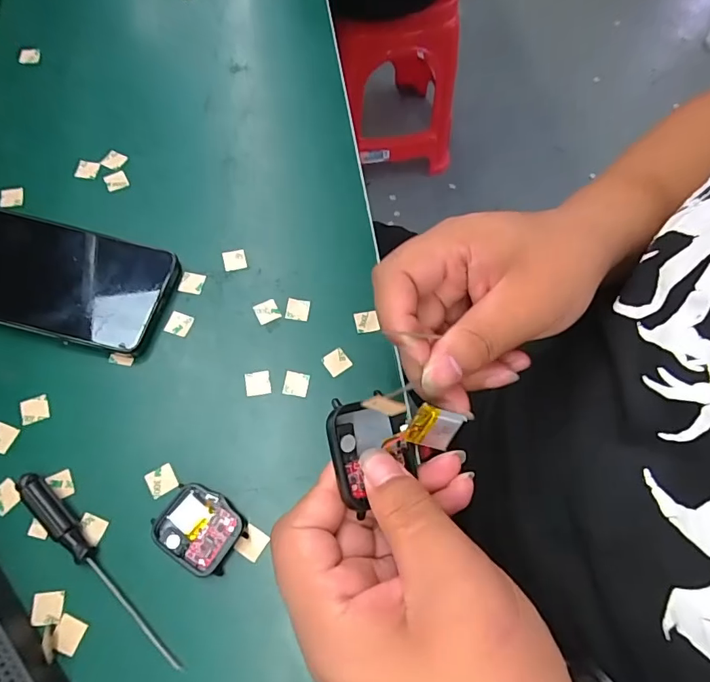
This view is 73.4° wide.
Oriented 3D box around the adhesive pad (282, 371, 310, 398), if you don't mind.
[{"bbox_3d":[-0.038,0.027,0.306,0.016,0.004,0.015,9,67,1],"label":"adhesive pad"}]

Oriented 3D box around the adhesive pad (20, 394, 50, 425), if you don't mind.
[{"bbox_3d":[-0.197,0.042,0.292,0.016,0.004,0.016,-20,70,-11],"label":"adhesive pad"}]

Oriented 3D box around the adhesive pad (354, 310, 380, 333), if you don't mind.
[{"bbox_3d":[0.008,-0.014,0.325,0.016,0.004,0.015,-7,68,-6],"label":"adhesive pad"}]

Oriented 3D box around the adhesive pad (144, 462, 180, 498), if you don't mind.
[{"bbox_3d":[-0.114,0.081,0.279,0.016,0.004,0.016,-31,72,-15],"label":"adhesive pad"}]

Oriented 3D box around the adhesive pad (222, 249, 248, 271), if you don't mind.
[{"bbox_3d":[-0.086,-0.058,0.339,0.016,0.004,0.015,-10,68,-8],"label":"adhesive pad"}]

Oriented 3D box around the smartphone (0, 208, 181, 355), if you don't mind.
[{"bbox_3d":[-0.208,-0.043,0.320,0.162,0.017,0.079,15,67,3],"label":"smartphone"}]

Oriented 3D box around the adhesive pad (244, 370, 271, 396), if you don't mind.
[{"bbox_3d":[-0.062,0.027,0.305,0.016,0.004,0.016,-8,68,-6],"label":"adhesive pad"}]

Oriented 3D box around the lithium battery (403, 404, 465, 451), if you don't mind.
[{"bbox_3d":[0.034,0.038,0.204,0.023,0.019,0.004,18,26,-22],"label":"lithium battery"}]

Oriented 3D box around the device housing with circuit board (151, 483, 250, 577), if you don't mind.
[{"bbox_3d":[-0.087,0.104,0.266,0.047,0.012,0.039,29,69,9],"label":"device housing with circuit board"}]

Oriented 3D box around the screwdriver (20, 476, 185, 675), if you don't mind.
[{"bbox_3d":[-0.138,0.121,0.256,0.131,0.013,0.012,40,71,13],"label":"screwdriver"}]

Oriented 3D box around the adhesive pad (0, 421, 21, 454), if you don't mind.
[{"bbox_3d":[-0.212,0.057,0.285,0.015,0.004,0.016,19,67,5],"label":"adhesive pad"}]

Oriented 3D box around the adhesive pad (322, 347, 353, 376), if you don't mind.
[{"bbox_3d":[-0.012,0.013,0.314,0.016,0.004,0.016,-32,72,-15],"label":"adhesive pad"}]

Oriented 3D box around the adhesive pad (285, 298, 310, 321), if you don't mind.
[{"bbox_3d":[-0.039,-0.022,0.326,0.015,0.004,0.016,8,67,0],"label":"adhesive pad"}]

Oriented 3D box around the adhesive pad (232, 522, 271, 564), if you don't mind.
[{"bbox_3d":[-0.058,0.114,0.268,0.015,0.004,0.016,28,68,9],"label":"adhesive pad"}]

